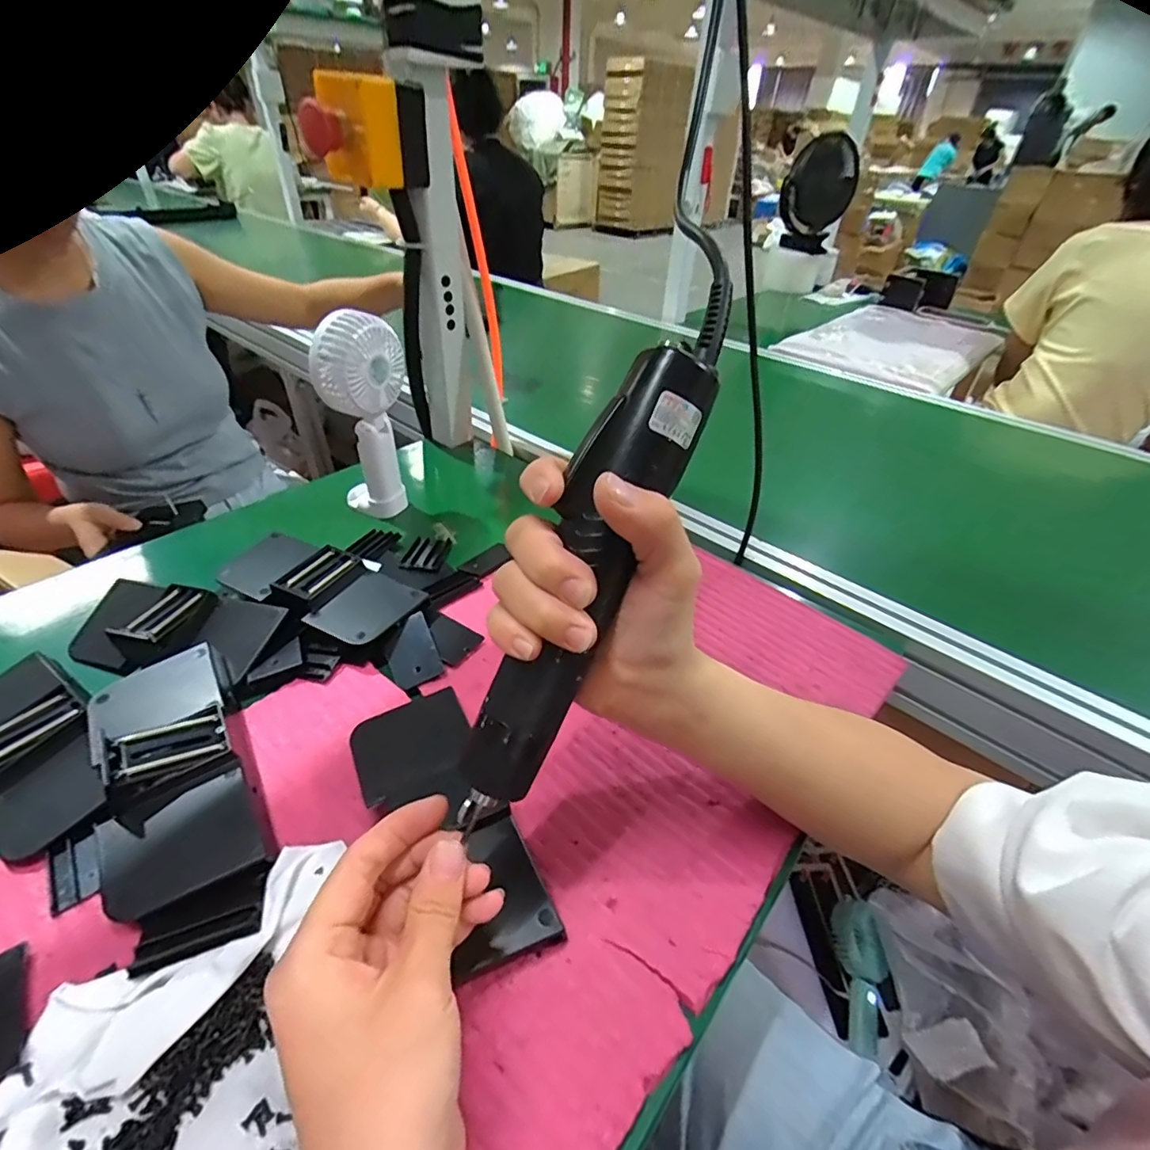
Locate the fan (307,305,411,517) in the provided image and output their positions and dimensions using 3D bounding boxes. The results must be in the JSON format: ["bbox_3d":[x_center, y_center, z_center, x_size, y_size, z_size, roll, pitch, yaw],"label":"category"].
[{"bbox_3d":[-0.197,-0.144,0.526,0.078,0.188,0.060,-8,42,-15],"label":"fan"}]

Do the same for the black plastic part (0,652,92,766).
[{"bbox_3d":[-0.364,0.091,0.352,0.095,0.017,0.072,21,40,29],"label":"black plastic part"}]

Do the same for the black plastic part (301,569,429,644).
[{"bbox_3d":[-0.163,0.024,0.427,0.057,0.004,0.074,30,48,19],"label":"black plastic part"}]

